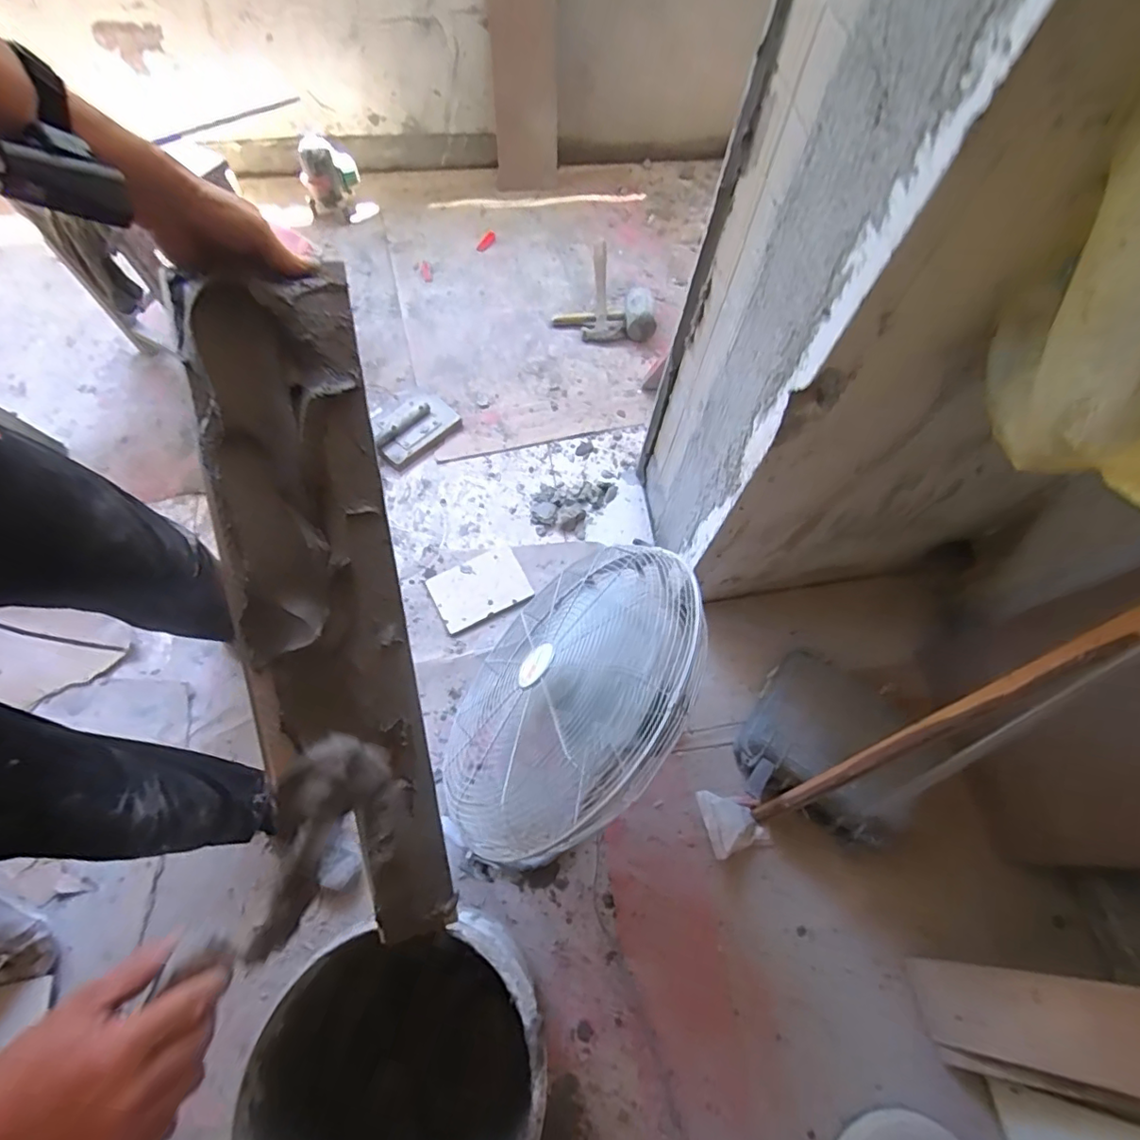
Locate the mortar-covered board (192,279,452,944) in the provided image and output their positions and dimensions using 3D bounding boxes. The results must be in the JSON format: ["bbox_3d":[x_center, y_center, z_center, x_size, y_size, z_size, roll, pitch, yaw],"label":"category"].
[{"bbox_3d":[-0.243,0.061,0.548,0.158,0.040,0.647,-10,97,-8],"label":"mortar-covered board"}]

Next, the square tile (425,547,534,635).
[{"bbox_3d":[-0.192,0.037,1.177,0.193,0.009,0.136,-24,69,-14],"label":"square tile"}]

